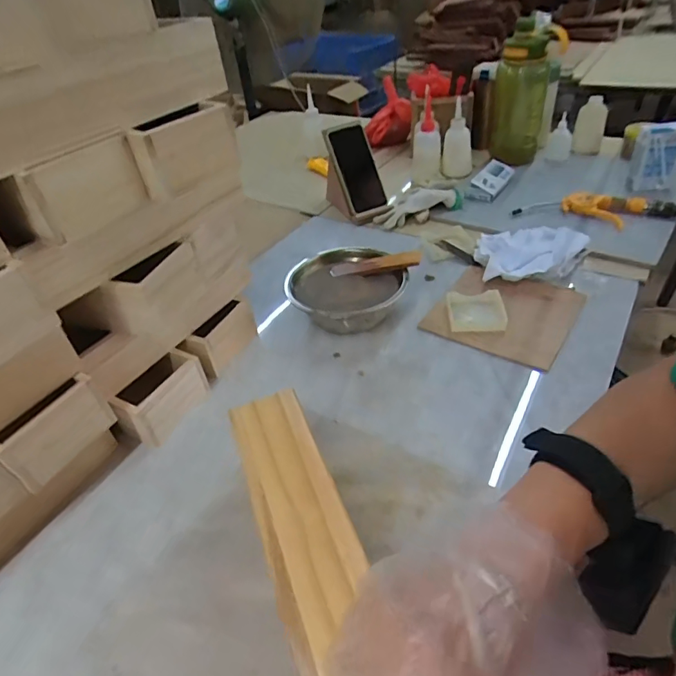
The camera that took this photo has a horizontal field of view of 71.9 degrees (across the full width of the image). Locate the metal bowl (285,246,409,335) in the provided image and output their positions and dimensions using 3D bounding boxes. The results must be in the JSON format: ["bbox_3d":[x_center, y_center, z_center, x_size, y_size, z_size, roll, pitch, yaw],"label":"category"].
[{"bbox_3d":[0.013,-0.064,0.683,0.164,0.067,0.157,-4,40,3],"label":"metal bowl"}]

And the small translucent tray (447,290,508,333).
[{"bbox_3d":[0.195,-0.038,0.662,0.074,0.016,0.077,-1,40,7],"label":"small translucent tray"}]

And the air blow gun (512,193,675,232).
[{"bbox_3d":[0.454,-0.230,0.822,0.266,0.028,0.069,9,43,18],"label":"air blow gun"}]

